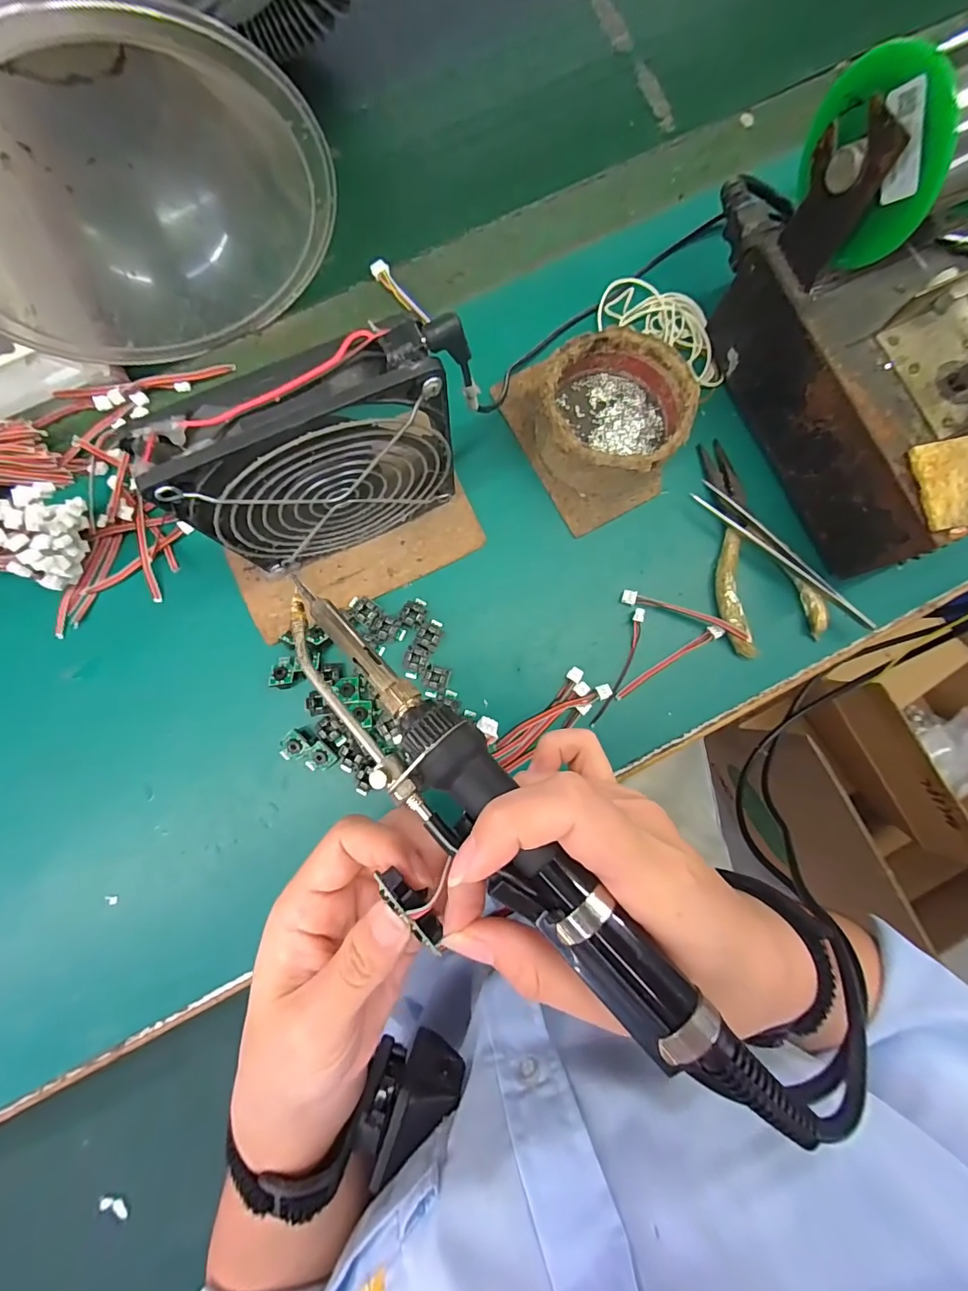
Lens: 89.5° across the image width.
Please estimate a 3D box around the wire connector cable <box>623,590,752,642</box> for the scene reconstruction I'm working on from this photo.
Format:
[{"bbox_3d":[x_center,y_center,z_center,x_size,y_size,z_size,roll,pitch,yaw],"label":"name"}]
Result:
[{"bbox_3d":[0.120,-0.019,0.289,0.075,0.009,0.010,20,85,0],"label":"wire connector cable"}]

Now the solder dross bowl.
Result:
[{"bbox_3d":[0.073,-0.133,0.284,0.081,0.039,0.084,0,85,-2],"label":"solder dross bowl"}]

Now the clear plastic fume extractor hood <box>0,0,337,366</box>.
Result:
[{"bbox_3d":[-0.164,-0.226,0.243,0.161,0.151,0.097,-25,85,-3],"label":"clear plastic fume extractor hood"}]

